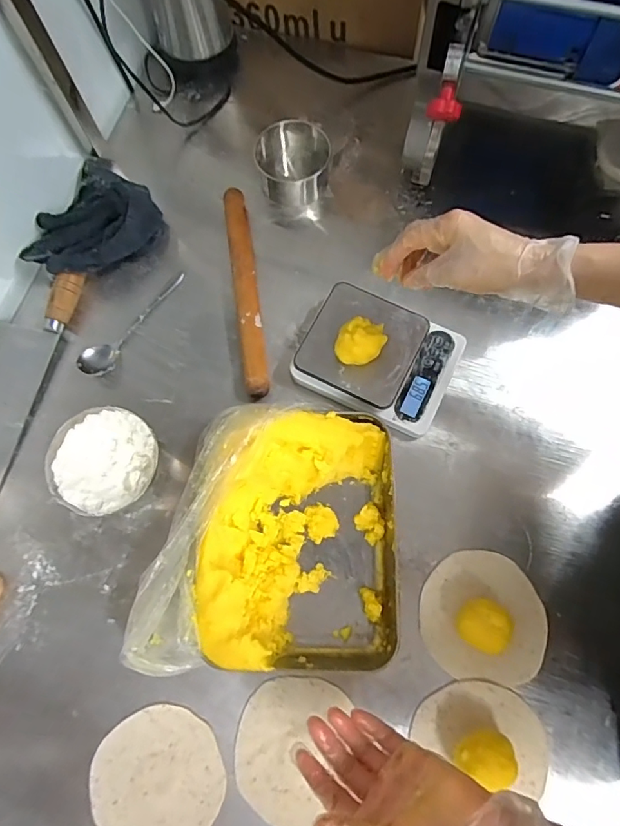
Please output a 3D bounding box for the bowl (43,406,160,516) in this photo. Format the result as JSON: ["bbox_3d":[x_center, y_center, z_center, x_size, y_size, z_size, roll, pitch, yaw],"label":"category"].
[{"bbox_3d":[-0.219,0.055,0.534,0.110,0.049,0.113,0,74,1],"label":"bowl"}]

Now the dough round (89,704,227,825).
[{"bbox_3d":[-0.148,0.356,0.467,0.123,0.005,0.121,0,74,1],"label":"dough round"}]

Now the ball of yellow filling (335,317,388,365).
[{"bbox_3d":[0.055,-0.077,0.537,0.049,0.044,0.051,-1,74,3],"label":"ball of yellow filling"}]

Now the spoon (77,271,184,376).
[{"bbox_3d":[-0.216,-0.116,0.603,0.033,0.023,0.176,34,77,11],"label":"spoon"}]

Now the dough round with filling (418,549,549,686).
[{"bbox_3d":[0.179,0.202,0.483,0.122,0.046,0.121,0,74,1],"label":"dough round with filling"}]

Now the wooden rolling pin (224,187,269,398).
[{"bbox_3d":[-0.079,-0.154,0.606,0.028,0.029,0.284,-9,74,-1],"label":"wooden rolling pin"}]

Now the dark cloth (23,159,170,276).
[{"bbox_3d":[-0.274,-0.251,0.633,0.146,0.049,0.182,25,76,8],"label":"dark cloth"}]

